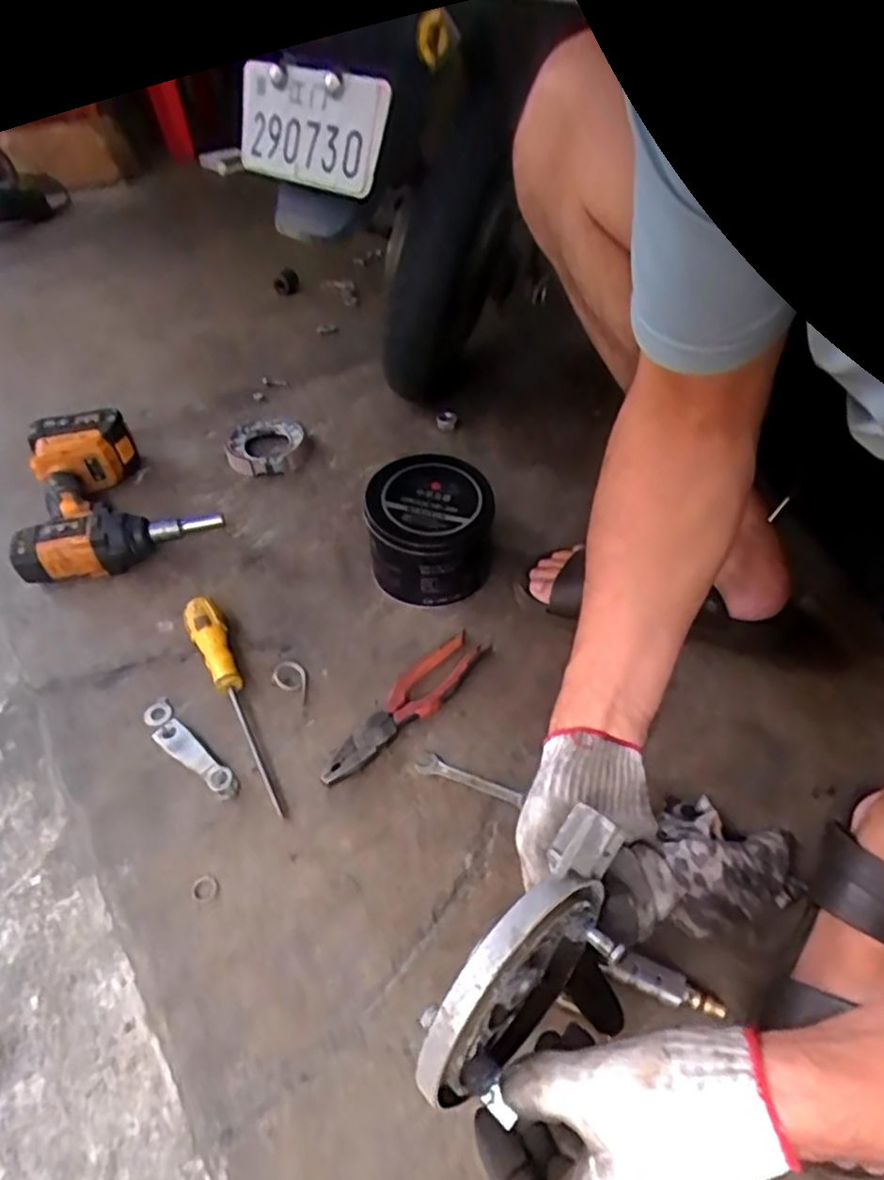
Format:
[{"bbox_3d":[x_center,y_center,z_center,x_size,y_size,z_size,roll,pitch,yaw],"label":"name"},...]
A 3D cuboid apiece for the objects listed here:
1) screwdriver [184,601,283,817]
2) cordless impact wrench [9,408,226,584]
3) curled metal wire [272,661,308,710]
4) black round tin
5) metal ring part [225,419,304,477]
[{"bbox_3d":[-0.186,0.094,0.596,0.032,0.029,0.245,-21,49,-18],"label":"screwdriver"},{"bbox_3d":[-0.373,-0.120,0.788,0.207,0.071,0.245,-13,47,-11],"label":"cordless impact wrench"},{"bbox_3d":[-0.138,0.084,0.616,0.029,0.015,0.056,-19,49,-16],"label":"curled metal wire"},{"bbox_3d":[-0.012,-0.061,0.694,0.120,0.102,0.128,-1,46,1],"label":"black round tin"},{"bbox_3d":[-0.230,-0.190,0.876,0.098,0.024,0.107,-11,47,-9],"label":"metal ring part"}]

